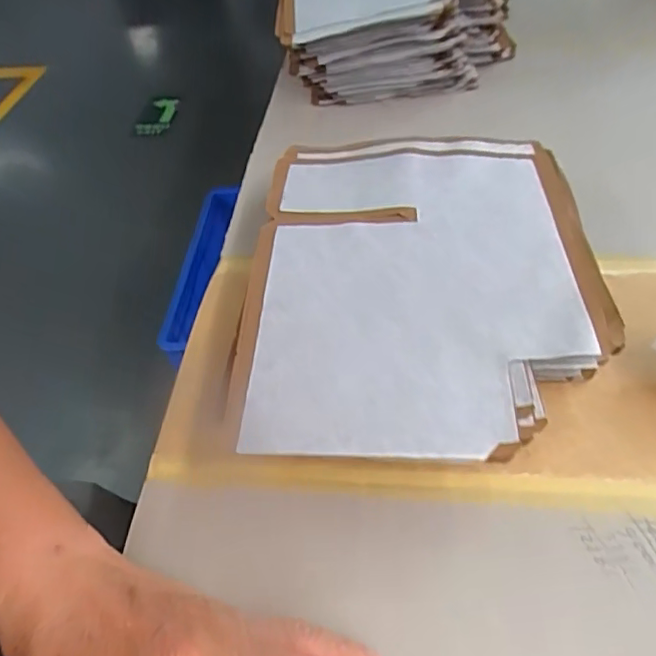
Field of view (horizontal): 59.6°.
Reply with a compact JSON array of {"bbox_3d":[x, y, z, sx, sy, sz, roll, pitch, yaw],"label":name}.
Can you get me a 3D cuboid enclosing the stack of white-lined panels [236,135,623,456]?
[{"bbox_3d":[0.053,-0.025,0.350,0.195,0.052,0.245,0,49,6],"label":"stack of white-lined panels"}]

